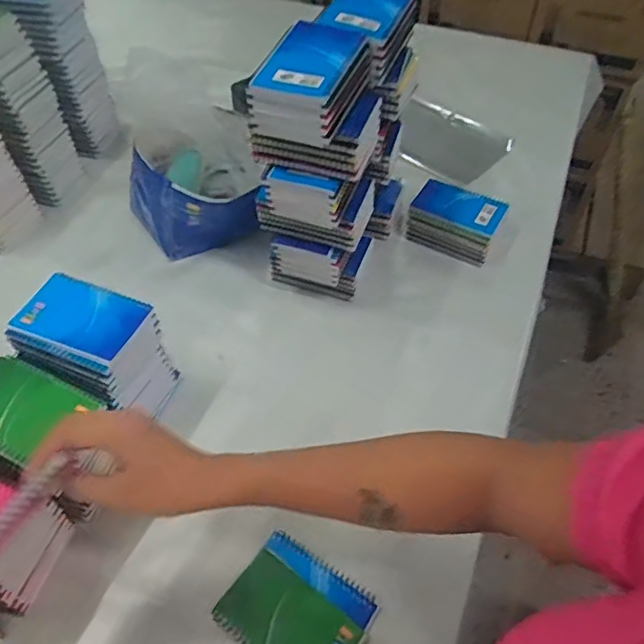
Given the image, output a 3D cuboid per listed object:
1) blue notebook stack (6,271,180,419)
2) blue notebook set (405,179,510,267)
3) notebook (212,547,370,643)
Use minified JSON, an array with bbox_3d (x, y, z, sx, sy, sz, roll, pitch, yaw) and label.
[{"bbox_3d":[-0.255,0.045,0.684,0.128,0.167,0.101,19,54,15],"label":"blue notebook stack"},{"bbox_3d":[0.205,-0.157,0.904,0.129,0.062,0.093,22,54,17],"label":"blue notebook set"},{"bbox_3d":[-0.033,0.298,0.579,0.137,0.010,0.084,32,58,23],"label":"notebook"}]

